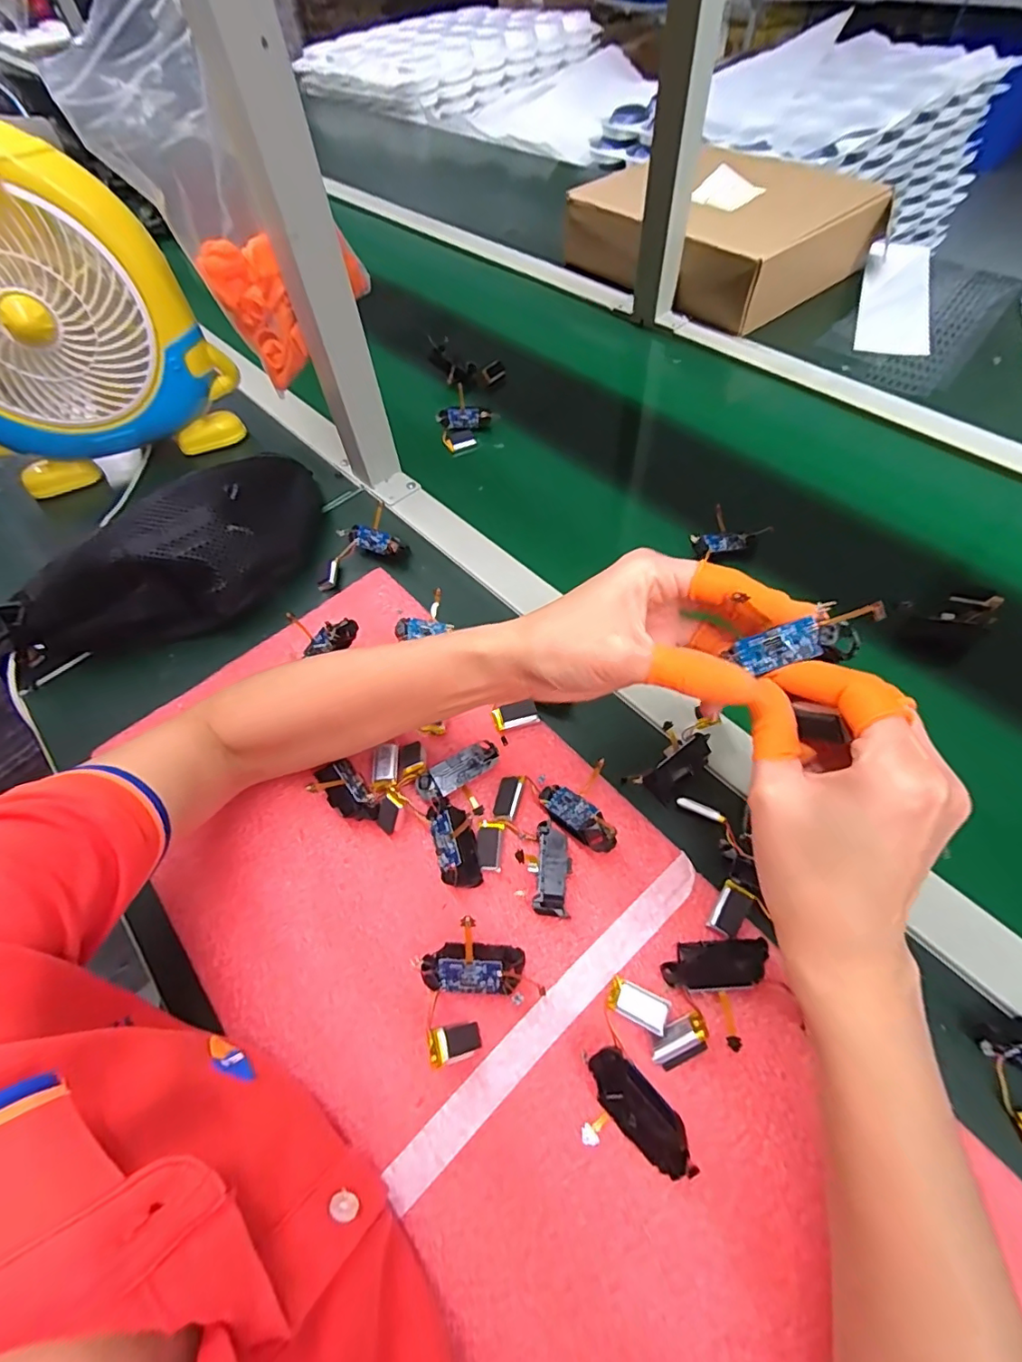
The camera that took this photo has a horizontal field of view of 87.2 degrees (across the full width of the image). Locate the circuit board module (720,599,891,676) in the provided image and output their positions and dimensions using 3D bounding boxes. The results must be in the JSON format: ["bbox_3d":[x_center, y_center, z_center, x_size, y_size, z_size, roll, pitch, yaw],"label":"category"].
[{"bbox_3d":[0.124,-0.017,0.229,0.061,0.006,0.017,-22,48,38],"label":"circuit board module"}]

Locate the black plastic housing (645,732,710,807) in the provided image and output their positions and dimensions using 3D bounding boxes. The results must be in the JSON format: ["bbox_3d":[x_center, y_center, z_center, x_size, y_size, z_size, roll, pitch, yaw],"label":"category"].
[{"bbox_3d":[0.114,0.057,0.360,0.052,0.013,0.019,-44,63,-2],"label":"black plastic housing"}]

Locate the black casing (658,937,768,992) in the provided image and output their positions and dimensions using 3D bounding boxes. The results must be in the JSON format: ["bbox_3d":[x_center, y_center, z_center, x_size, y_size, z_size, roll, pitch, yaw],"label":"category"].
[{"bbox_3d":[0.110,0.154,0.290,0.052,0.021,0.024,-4,57,3],"label":"black casing"}]

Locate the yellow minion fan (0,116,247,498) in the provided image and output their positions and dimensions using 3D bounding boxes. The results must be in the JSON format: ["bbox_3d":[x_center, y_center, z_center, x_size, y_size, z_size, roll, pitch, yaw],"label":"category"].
[{"bbox_3d":[-0.429,-0.329,0.499,0.256,0.259,0.087,-23,58,-10],"label":"yellow minion fan"}]

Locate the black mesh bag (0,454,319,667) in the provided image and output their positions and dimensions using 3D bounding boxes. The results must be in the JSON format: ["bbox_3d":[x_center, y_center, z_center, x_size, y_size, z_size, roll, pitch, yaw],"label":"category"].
[{"bbox_3d":[-0.276,-0.104,0.454,0.109,0.087,0.271,37,68,25],"label":"black mesh bag"}]

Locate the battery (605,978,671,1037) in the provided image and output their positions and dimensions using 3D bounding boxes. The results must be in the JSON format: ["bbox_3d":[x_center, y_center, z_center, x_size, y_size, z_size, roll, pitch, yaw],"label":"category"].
[{"bbox_3d":[0.067,0.171,0.283,0.032,0.005,0.016,15,68,25],"label":"battery"}]

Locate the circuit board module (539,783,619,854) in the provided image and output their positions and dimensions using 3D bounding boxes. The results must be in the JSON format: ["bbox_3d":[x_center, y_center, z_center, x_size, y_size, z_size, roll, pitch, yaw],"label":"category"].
[{"bbox_3d":[0.039,0.081,0.326,0.019,0.018,0.053,-41,50,-19],"label":"circuit board module"}]

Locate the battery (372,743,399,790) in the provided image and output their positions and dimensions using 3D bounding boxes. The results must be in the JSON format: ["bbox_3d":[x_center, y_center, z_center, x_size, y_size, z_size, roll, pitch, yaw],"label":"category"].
[{"bbox_3d":[-0.085,0.058,0.363,0.015,0.005,0.031,-6,57,1],"label":"battery"}]

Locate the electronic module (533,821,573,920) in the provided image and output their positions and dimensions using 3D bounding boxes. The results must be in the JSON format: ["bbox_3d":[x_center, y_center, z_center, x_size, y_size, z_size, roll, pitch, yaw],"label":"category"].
[{"bbox_3d":[0.026,0.113,0.322,0.020,0.021,0.052,1,58,6],"label":"electronic module"}]

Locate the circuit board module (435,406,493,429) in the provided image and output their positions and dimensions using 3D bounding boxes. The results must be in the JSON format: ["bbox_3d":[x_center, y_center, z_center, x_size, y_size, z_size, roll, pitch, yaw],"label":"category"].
[{"bbox_3d":[-0.051,-0.288,0.592,0.058,0.024,0.012,-6,57,2],"label":"circuit board module"}]

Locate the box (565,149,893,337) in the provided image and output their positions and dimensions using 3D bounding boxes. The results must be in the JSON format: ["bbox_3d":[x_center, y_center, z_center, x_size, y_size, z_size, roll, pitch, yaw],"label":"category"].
[{"bbox_3d":[0.270,-0.617,0.732,0.263,0.096,0.335,-34,61,-16],"label":"box"}]

